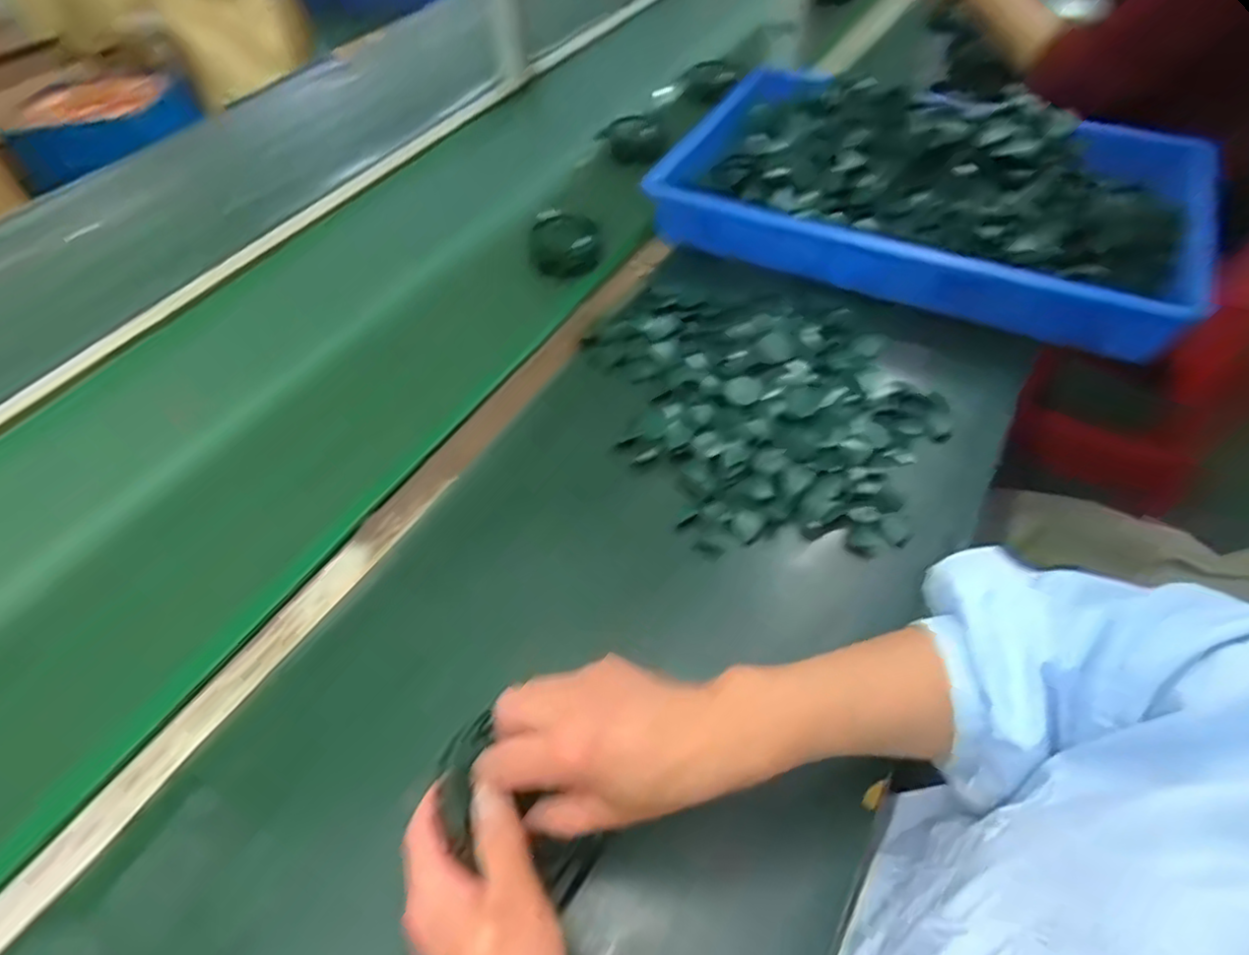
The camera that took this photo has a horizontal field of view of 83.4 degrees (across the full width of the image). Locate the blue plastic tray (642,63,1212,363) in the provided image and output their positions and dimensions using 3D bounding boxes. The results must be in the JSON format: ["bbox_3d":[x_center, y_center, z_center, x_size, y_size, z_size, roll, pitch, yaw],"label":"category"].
[{"bbox_3d":[0.334,-0.332,0.797,0.513,0.081,0.340,18,53,19],"label":"blue plastic tray"}]

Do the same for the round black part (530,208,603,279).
[{"bbox_3d":[-0.067,-0.271,0.839,0.087,0.082,0.053,-12,50,-7],"label":"round black part"}]

